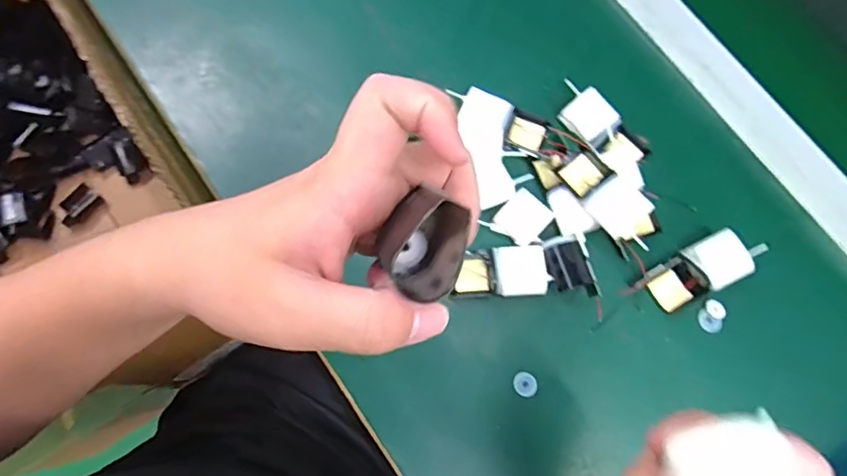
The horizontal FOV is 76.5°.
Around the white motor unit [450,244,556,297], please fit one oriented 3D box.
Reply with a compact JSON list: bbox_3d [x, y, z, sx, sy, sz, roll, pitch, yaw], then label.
[{"bbox_3d":[0.061,0.028,0.427,0.071,0.019,0.038,-4,77,-2],"label":"white motor unit"}]

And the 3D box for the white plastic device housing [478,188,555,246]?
[{"bbox_3d":[0.079,-0.015,0.435,0.037,0.013,0.042,43,80,8],"label":"white plastic device housing"}]

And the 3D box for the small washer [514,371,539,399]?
[{"bbox_3d":[0.079,0.114,0.418,0.018,0.004,0.019,0,77,-1],"label":"small washer"}]

